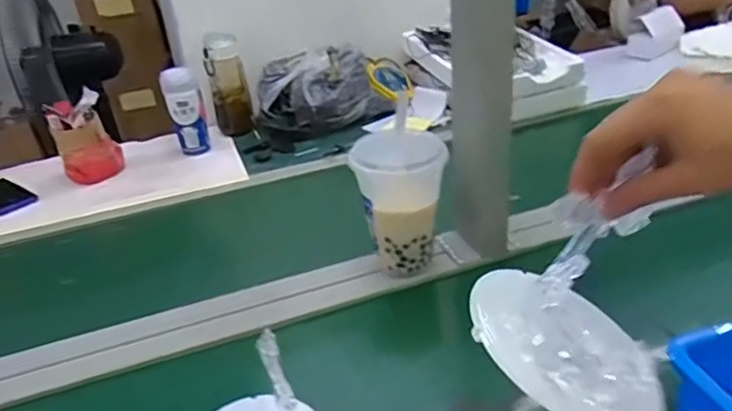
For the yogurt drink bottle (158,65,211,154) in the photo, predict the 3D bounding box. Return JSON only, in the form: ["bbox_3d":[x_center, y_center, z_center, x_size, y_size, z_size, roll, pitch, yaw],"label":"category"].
[{"bbox_3d":[-0.346,-0.180,1.159,0.067,0.154,0.067,-16,31,-18],"label":"yogurt drink bottle"}]

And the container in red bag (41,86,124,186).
[{"bbox_3d":[-0.497,-0.117,1.074,0.102,0.157,0.063,-26,35,-32],"label":"container in red bag"}]

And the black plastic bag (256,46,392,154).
[{"bbox_3d":[-0.095,-0.226,1.243,0.252,0.152,0.164,-18,31,-21],"label":"black plastic bag"}]

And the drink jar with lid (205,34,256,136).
[{"bbox_3d":[-0.280,-0.240,1.224,0.074,0.198,0.076,-10,29,-7],"label":"drink jar with lid"}]

